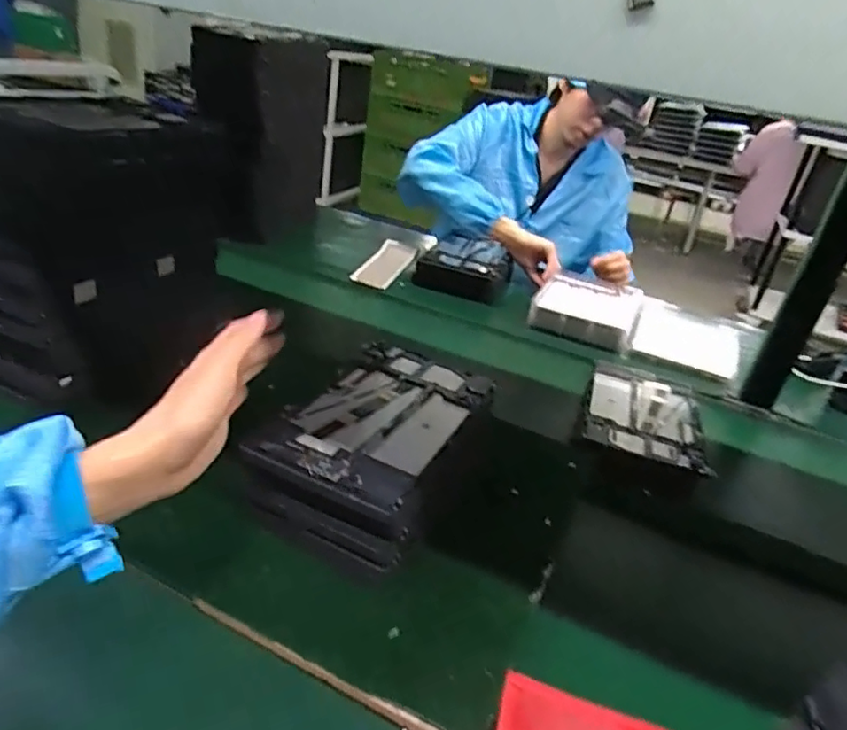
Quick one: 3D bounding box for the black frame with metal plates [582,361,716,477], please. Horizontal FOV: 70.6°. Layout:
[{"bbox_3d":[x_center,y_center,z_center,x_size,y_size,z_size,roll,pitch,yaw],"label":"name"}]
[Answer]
[{"bbox_3d":[0.297,0.065,0.811,0.154,0.036,0.254,15,28,12],"label":"black frame with metal plates"}]

